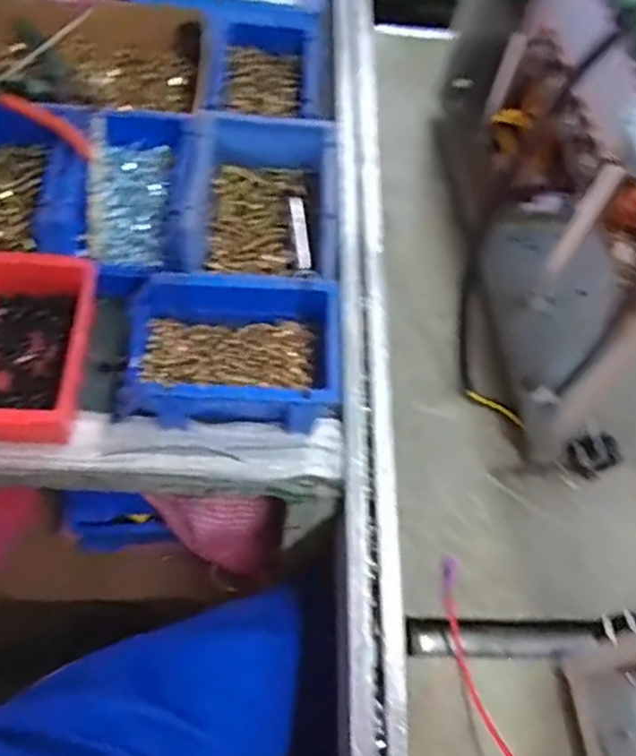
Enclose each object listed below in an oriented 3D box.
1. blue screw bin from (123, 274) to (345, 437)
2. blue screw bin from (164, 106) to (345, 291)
[{"bbox_3d":[-0.066,-0.016,0.519,0.158,0.073,0.102,4,61,-5],"label":"blue screw bin"},{"bbox_3d":[-0.055,-0.157,0.597,0.143,0.065,0.179,-3,61,-8],"label":"blue screw bin"}]

